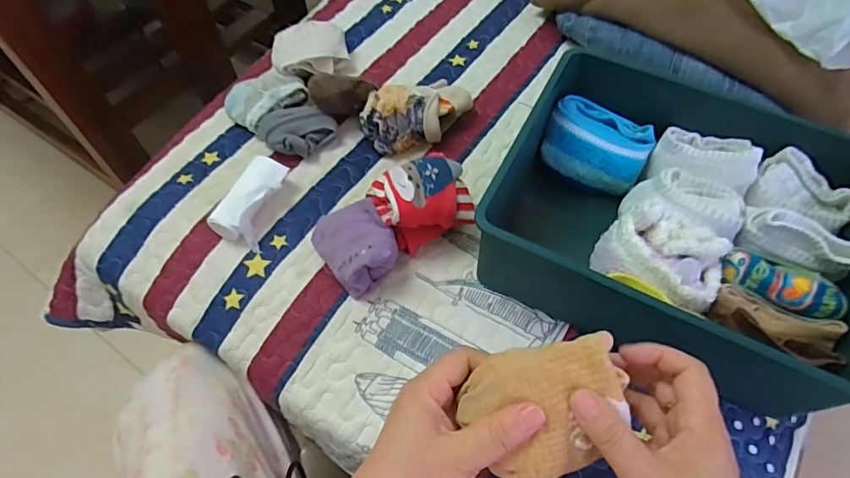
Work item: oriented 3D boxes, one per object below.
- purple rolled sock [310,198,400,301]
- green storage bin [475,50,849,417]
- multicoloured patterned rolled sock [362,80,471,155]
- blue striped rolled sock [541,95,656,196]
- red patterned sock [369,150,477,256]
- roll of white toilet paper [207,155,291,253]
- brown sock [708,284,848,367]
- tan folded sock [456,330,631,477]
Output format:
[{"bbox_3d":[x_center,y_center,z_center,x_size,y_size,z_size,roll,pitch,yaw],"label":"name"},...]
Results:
[{"bbox_3d":[-0.065,0.007,0.471,0.064,0.056,0.080,-28,61,-15],"label":"purple rolled sock"},{"bbox_3d":[0.225,-0.018,0.445,0.299,0.108,0.235,23,62,16],"label":"green storage bin"},{"bbox_3d":[-0.006,-0.141,0.554,0.124,0.054,0.066,-29,61,-15],"label":"multicoloured patterned rolled sock"},{"bbox_3d":[0.172,-0.091,0.507,0.101,0.061,0.060,25,62,17],"label":"blue striped rolled sock"},{"bbox_3d":[-0.005,-0.033,0.484,0.090,0.069,0.073,-14,58,-7],"label":"red patterned sock"},{"bbox_3d":[-0.178,-0.041,0.510,0.053,0.032,0.096,10,59,8],"label":"roll of white toilet paper"},{"bbox_3d":[0.274,0.068,0.389,0.091,0.024,0.044,23,63,16],"label":"brown sock"},{"bbox_3d":[0.071,0.098,0.290,0.092,0.039,0.070,-9,59,-6],"label":"tan folded sock"}]

